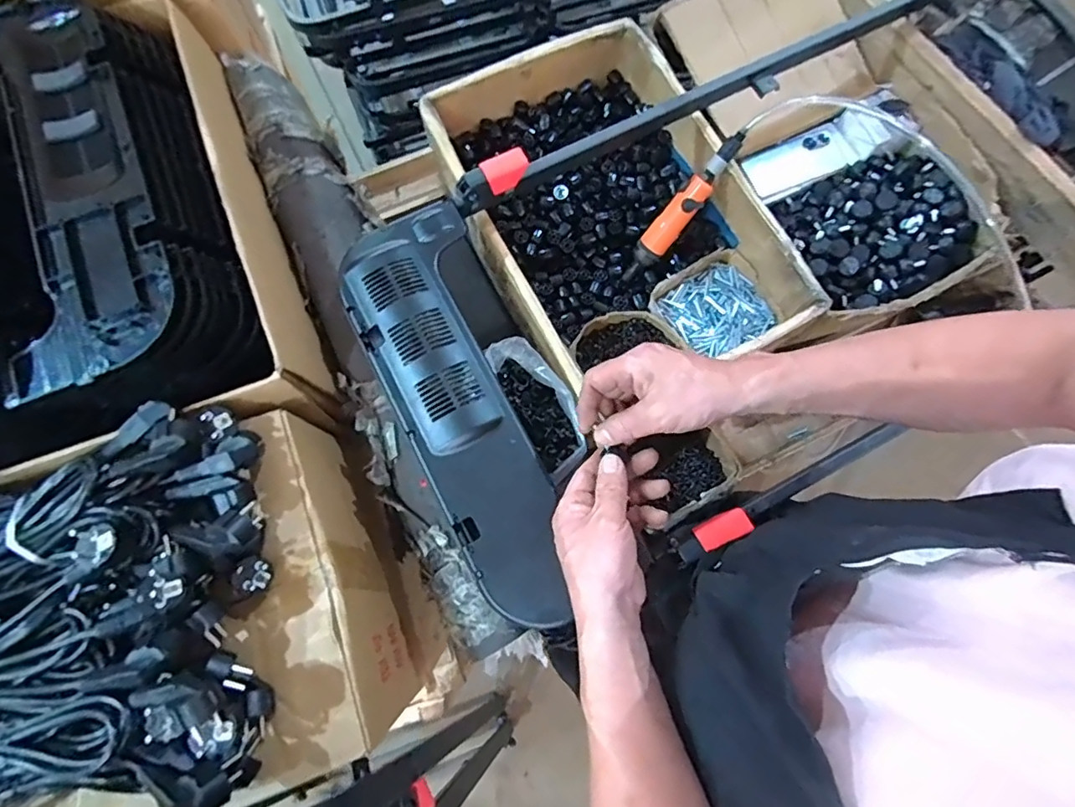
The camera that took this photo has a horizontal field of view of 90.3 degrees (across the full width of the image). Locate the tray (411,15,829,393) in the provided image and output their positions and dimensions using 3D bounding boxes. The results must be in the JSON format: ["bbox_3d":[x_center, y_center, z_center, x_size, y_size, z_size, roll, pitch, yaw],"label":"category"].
[{"bbox_3d":[0.103,-0.255,0.769,0.346,0.134,0.515,-29,78,-8],"label":"tray"}]

